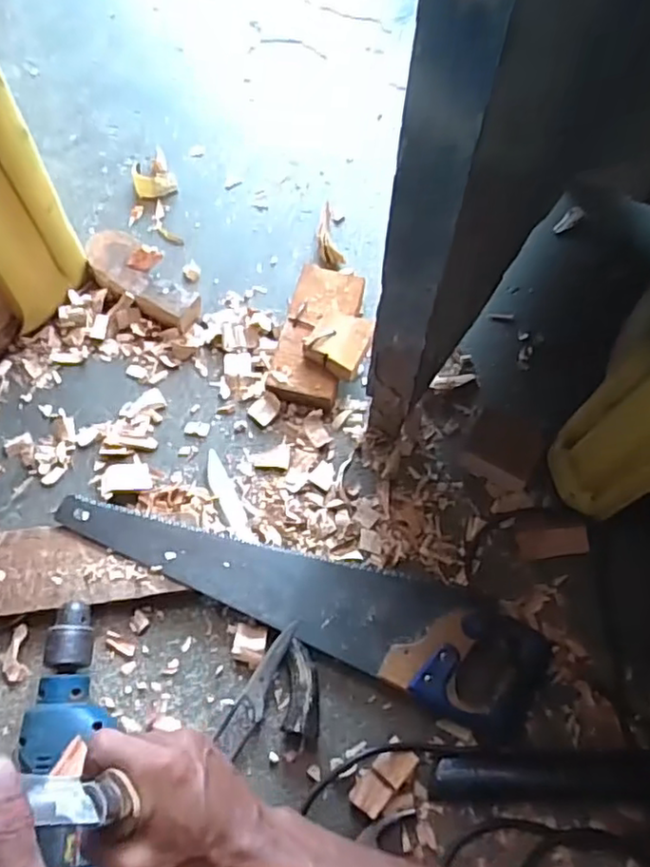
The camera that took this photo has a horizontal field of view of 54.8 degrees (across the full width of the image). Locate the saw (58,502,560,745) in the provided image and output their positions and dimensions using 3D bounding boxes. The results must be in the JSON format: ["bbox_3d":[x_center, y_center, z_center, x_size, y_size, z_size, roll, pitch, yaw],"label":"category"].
[{"bbox_3d":[-0.022,0.148,0.627,0.485,0.028,0.108,22,66,9],"label":"saw"}]

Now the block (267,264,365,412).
[{"bbox_3d":[-0.009,-0.115,0.734,0.081,0.039,0.178,13,65,5],"label":"block"}]

